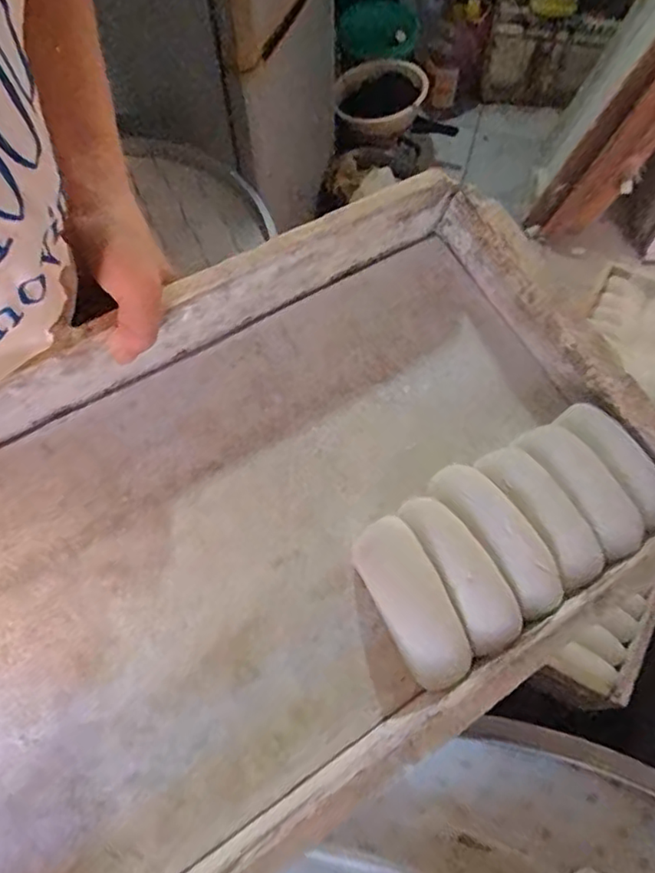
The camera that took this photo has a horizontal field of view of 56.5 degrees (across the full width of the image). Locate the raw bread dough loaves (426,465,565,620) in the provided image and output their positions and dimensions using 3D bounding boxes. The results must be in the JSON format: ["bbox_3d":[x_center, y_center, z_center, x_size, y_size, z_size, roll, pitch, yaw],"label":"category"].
[{"bbox_3d":[0.104,0.062,0.378,0.034,0.032,0.103,-33,68,-14],"label":"raw bread dough loaves"}]

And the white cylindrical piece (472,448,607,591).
[{"bbox_3d":[0.136,0.050,0.391,0.035,0.027,0.096,-30,68,-13],"label":"white cylindrical piece"}]

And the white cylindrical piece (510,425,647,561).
[{"bbox_3d":[0.165,0.035,0.399,0.036,0.029,0.094,-31,68,-13],"label":"white cylindrical piece"}]

